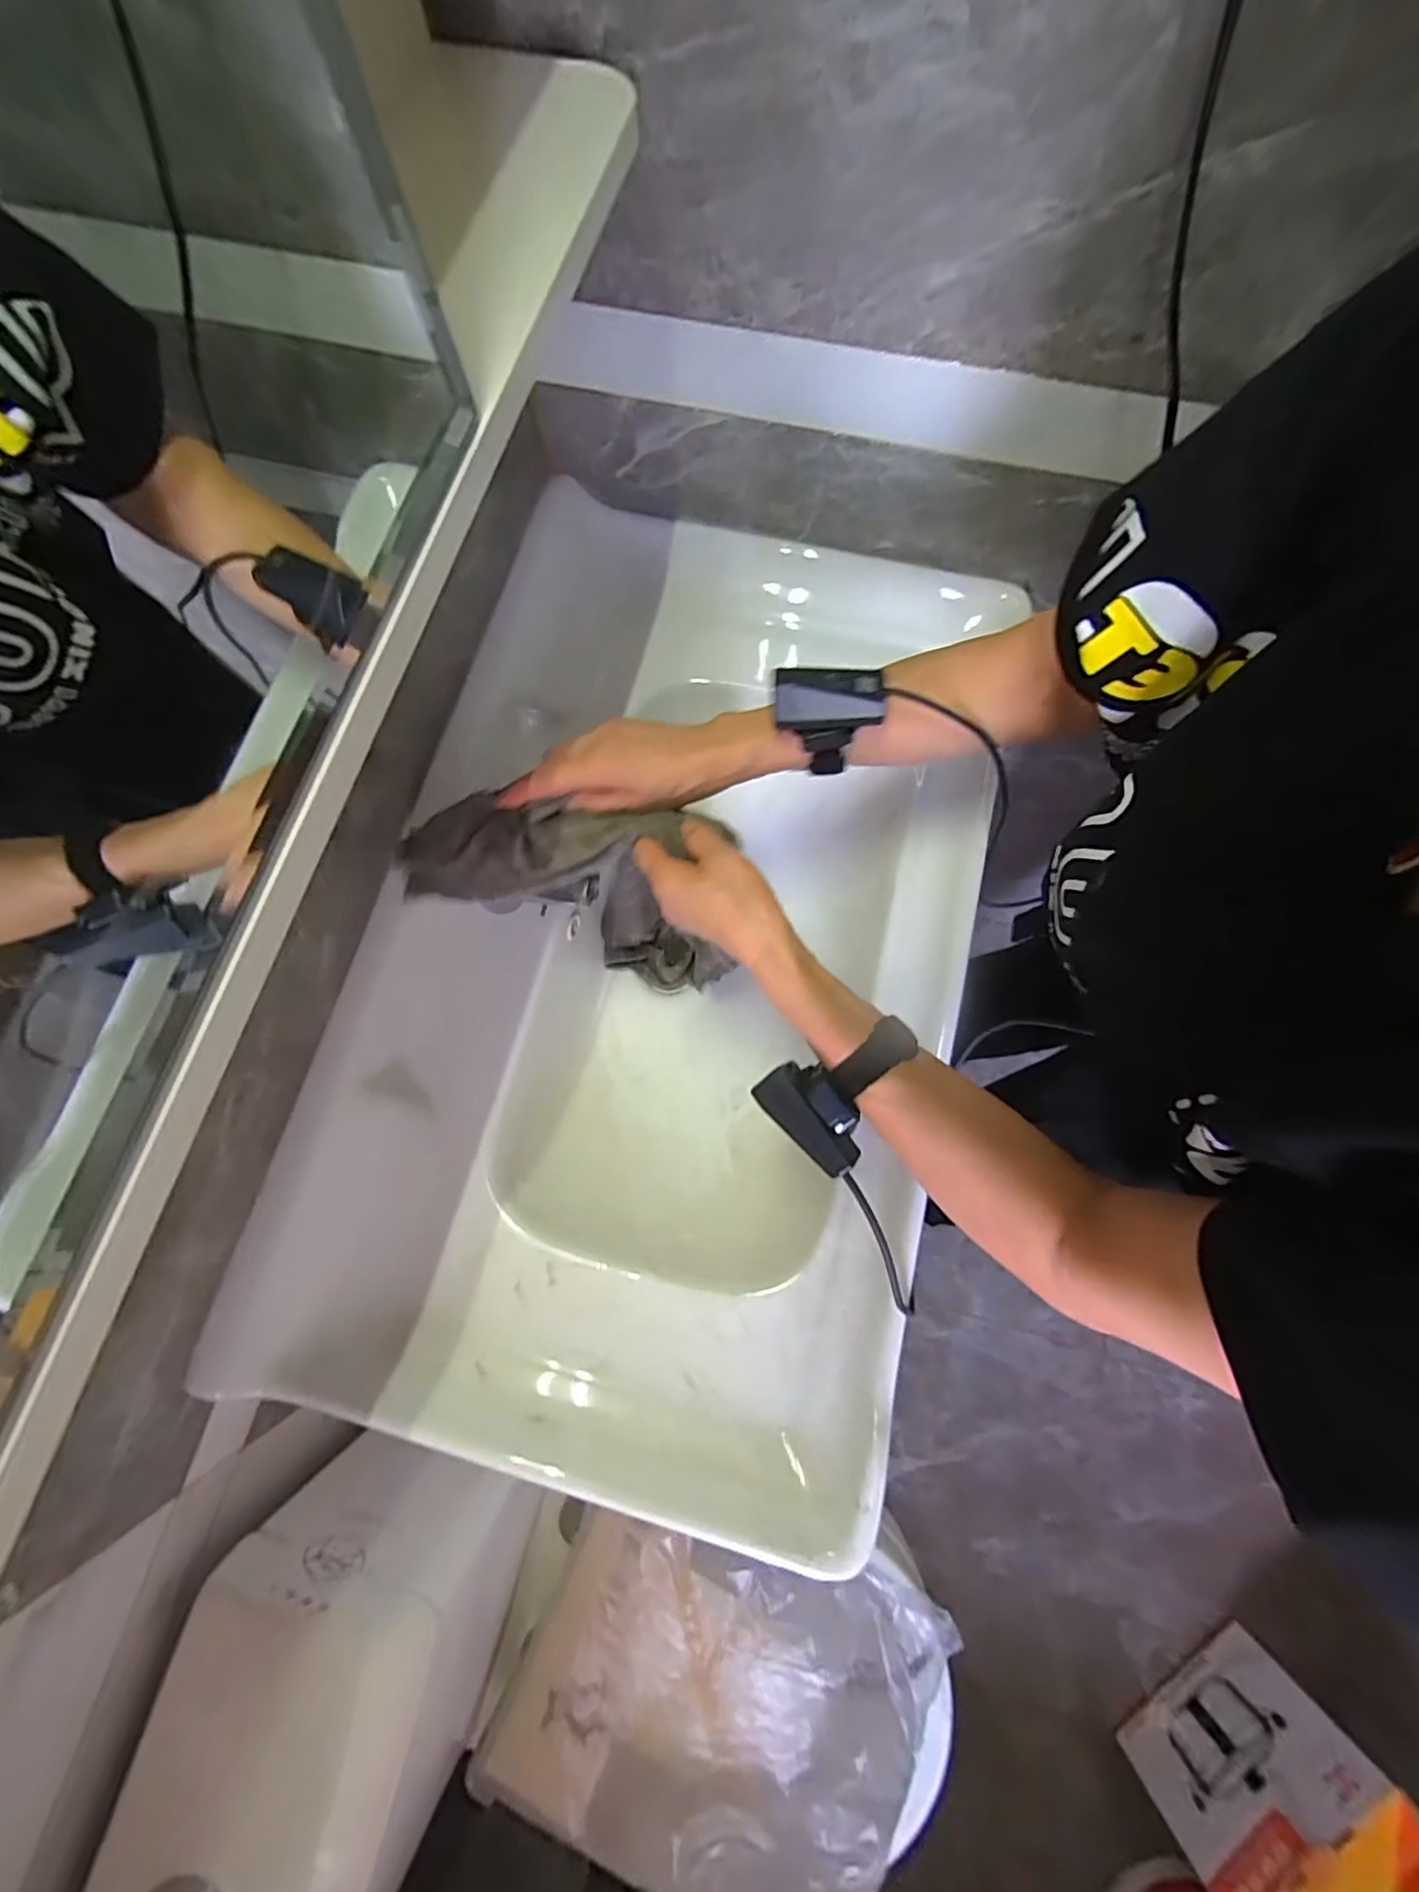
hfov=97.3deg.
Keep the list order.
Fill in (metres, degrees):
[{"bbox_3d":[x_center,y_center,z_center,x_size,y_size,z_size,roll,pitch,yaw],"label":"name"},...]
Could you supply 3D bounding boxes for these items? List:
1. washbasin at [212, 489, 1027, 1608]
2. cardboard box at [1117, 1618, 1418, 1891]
[{"bbox_3d":[-0.028,-0.001,0.600,0.487,0.179,0.814,14,76,5],"label":"washbasin"},{"bbox_3d":[0.817,1.248,0.876,0.280,0.356,0.173,-27,77,-5],"label":"cardboard box"}]

